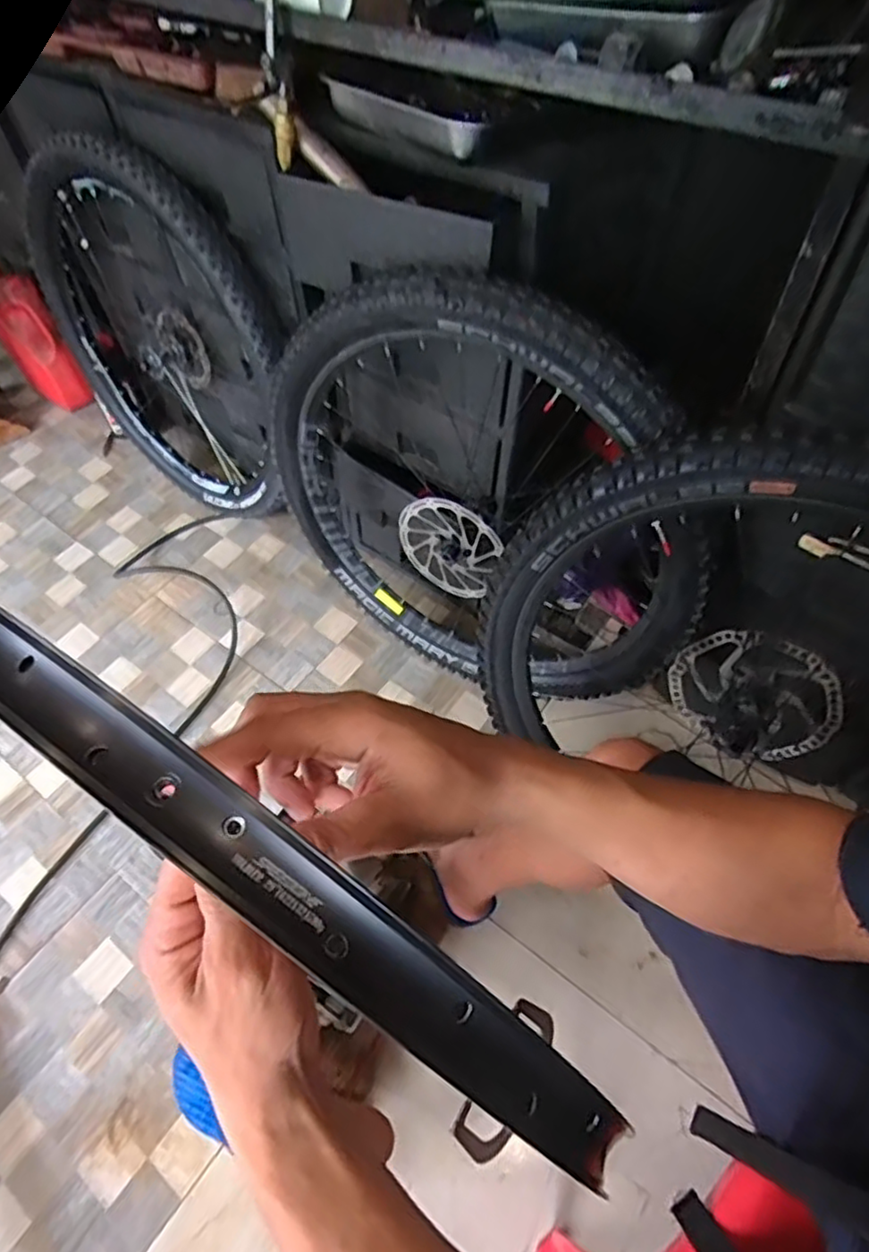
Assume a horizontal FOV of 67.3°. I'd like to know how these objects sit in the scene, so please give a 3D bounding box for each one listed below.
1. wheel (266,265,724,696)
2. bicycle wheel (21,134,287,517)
[{"bbox_3d":[0.049,-0.147,0.947,0.663,0.641,0.146,34,62,21],"label":"wheel"},{"bbox_3d":[-0.552,-0.540,1.285,0.738,0.698,0.117,31,62,22],"label":"bicycle wheel"}]

